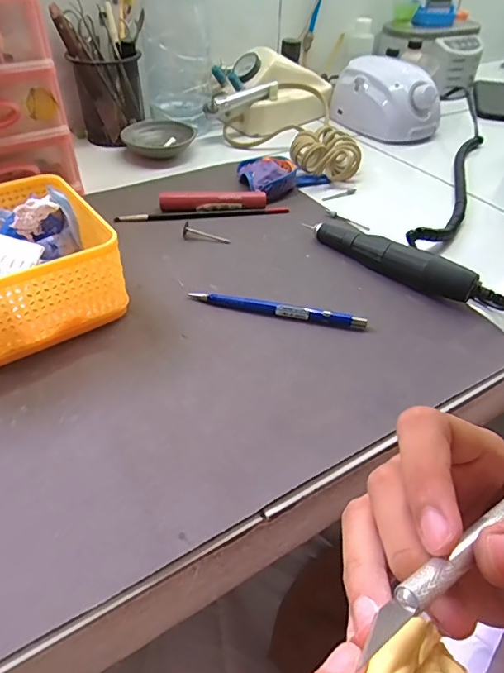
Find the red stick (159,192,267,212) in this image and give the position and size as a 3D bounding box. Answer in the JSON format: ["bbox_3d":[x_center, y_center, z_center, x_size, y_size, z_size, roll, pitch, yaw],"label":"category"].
[{"bbox_3d":[-0.039,-0.136,0.463,0.105,0.016,0.014,1,44,-3],"label":"red stick"}]

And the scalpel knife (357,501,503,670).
[{"bbox_3d":[0.077,0.061,0.148,0.134,0.004,0.007,-10,43,-40],"label":"scalpel knife"}]

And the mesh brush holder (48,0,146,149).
[{"bbox_3d":[-0.179,-0.333,0.563,0.097,0.158,0.089,-9,46,-13],"label":"mesh brush holder"}]

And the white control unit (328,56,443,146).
[{"bbox_3d":[0.187,-0.330,0.640,0.103,0.072,0.132,-14,45,-15],"label":"white control unit"}]

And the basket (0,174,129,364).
[{"bbox_3d":[-0.179,-0.054,0.335,0.132,0.064,0.134,-27,52,-28],"label":"basket"}]

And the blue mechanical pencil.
[{"bbox_3d":[0.019,-0.021,0.351,0.133,0.011,0.008,12,45,8],"label":"blue mechanical pencil"}]

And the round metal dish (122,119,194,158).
[{"bbox_3d":[-0.112,-0.247,0.572,0.080,0.024,0.070,20,47,16],"label":"round metal dish"}]

